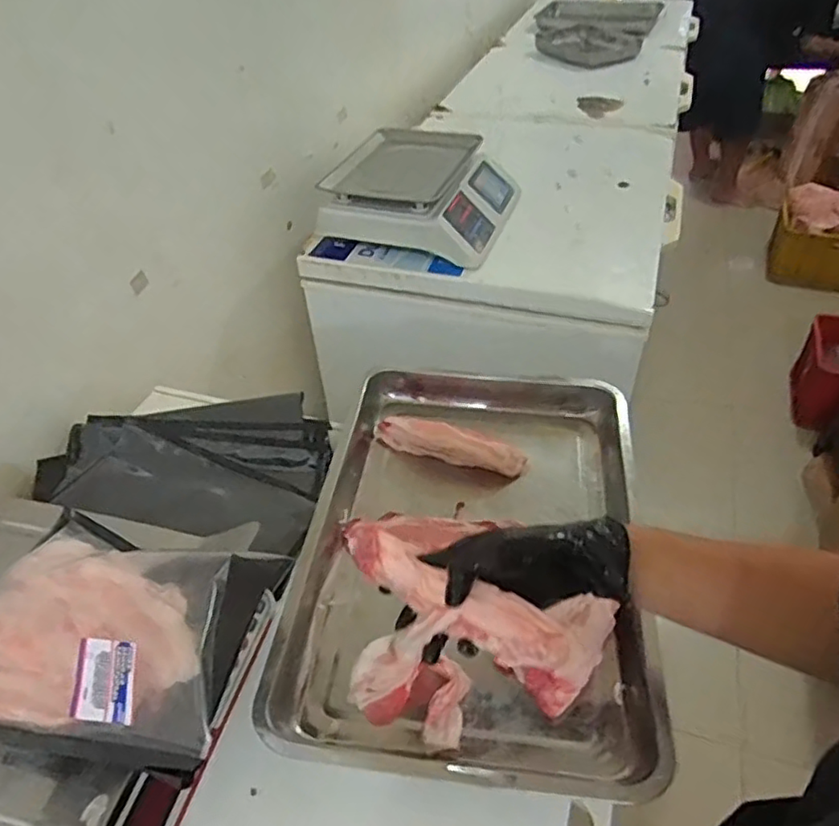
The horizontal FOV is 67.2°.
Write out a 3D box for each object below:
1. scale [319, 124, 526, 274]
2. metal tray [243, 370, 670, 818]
[{"bbox_3d":[0.009,-0.452,1.275,0.346,0.159,0.339,13,45,18],"label":"scale"},{"bbox_3d":[0.057,0.132,0.692,0.354,0.062,0.471,3,43,8],"label":"metal tray"}]

